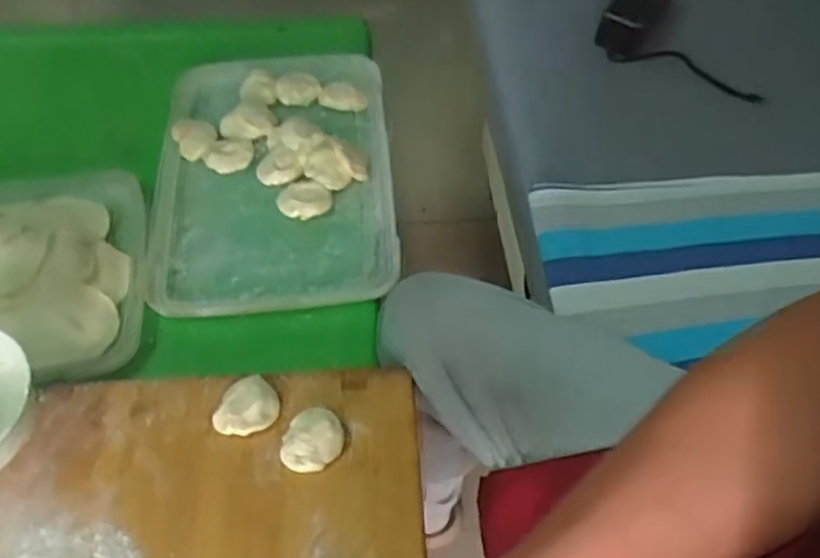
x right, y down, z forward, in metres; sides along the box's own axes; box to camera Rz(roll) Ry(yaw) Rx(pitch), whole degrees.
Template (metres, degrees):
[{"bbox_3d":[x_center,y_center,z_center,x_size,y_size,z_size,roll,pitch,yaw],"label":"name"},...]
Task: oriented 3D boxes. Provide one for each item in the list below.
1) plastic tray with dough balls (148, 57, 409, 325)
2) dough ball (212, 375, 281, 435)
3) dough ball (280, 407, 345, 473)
[{"bbox_3d":[-0.148,-0.117,0.780,0.253,0.042,0.367,-4,52,-3],"label":"plastic tray with dough balls"},{"bbox_3d":[-0.133,0.105,0.581,0.052,0.022,0.040,-19,55,-14],"label":"dough ball"},{"bbox_3d":[-0.077,0.127,0.562,0.042,0.021,0.051,37,61,25],"label":"dough ball"}]

